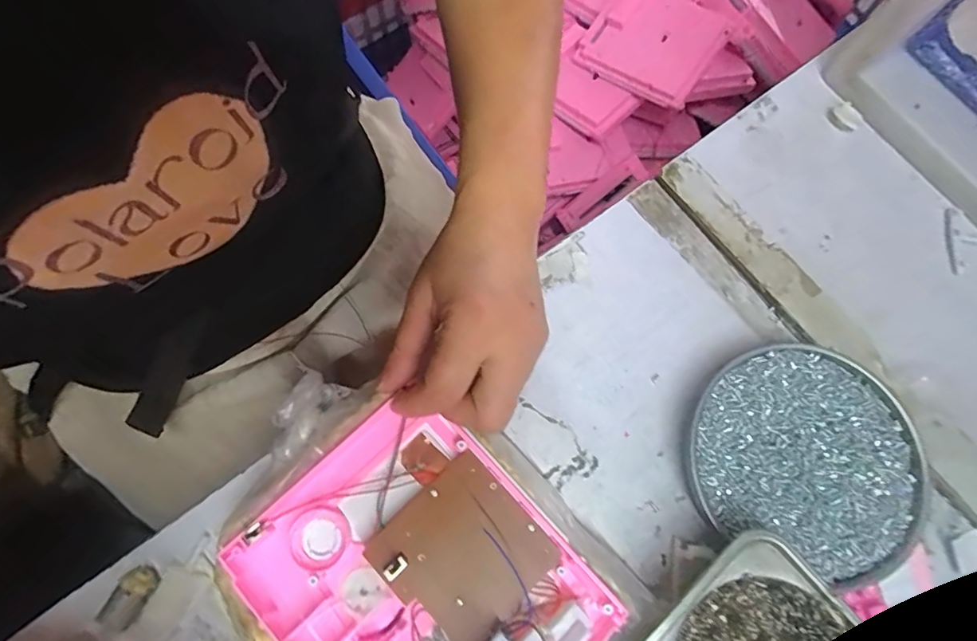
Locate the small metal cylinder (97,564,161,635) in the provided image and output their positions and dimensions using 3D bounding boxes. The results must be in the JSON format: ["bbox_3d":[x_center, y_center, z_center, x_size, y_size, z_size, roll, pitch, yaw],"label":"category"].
[{"bbox_3d":[-0.194,0.152,0.283,0.017,0.018,0.030,29,75,7],"label":"small metal cylinder"}]

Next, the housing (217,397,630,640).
[{"bbox_3d":[-0.035,0.129,0.256,0.132,0.042,0.160,-42,79,-12],"label":"housing"}]

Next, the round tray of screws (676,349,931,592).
[{"bbox_3d":[0.188,0.080,0.317,0.128,0.022,0.124,0,74,-1],"label":"round tray of screws"}]

